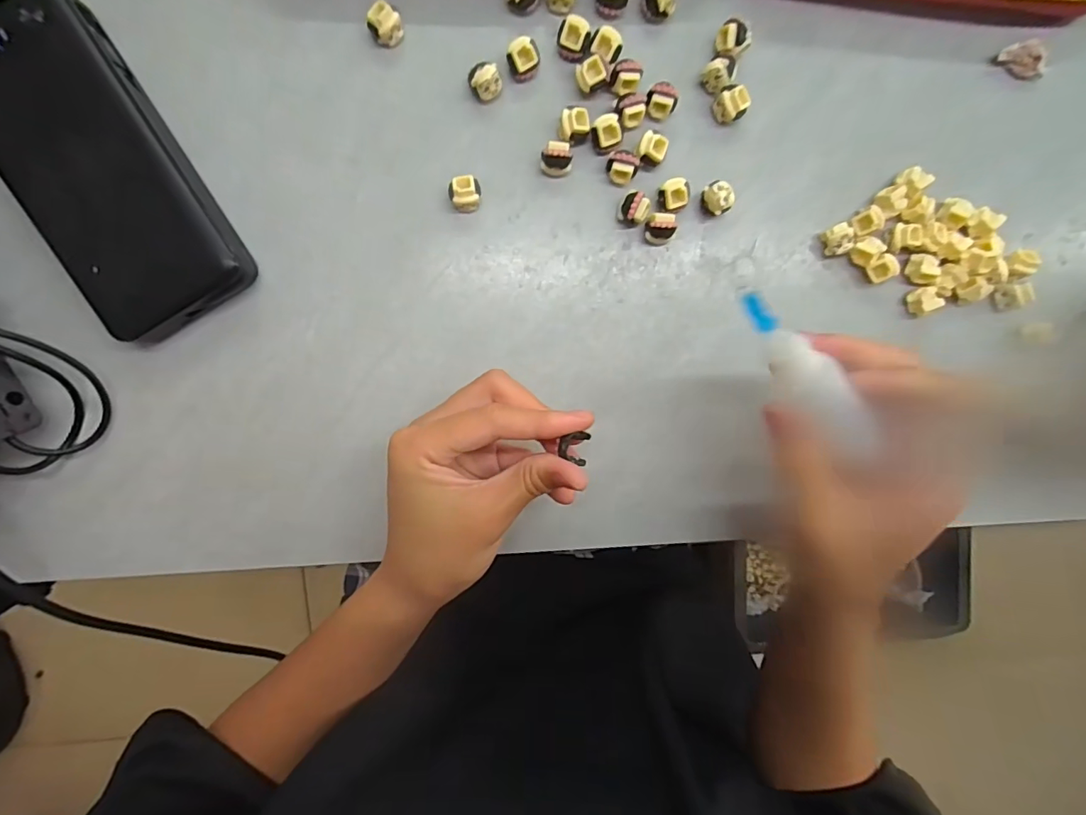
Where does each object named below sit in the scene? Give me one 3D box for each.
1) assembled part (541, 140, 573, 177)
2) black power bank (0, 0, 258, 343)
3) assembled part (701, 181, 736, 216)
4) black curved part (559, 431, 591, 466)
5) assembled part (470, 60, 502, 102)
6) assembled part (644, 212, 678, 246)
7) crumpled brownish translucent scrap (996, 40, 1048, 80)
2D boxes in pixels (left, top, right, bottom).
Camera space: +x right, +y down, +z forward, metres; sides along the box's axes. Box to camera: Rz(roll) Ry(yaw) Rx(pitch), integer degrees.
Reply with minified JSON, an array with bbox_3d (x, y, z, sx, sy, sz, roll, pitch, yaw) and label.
[{"bbox_3d":[0.007,-0.128,0.265,0.016,0.013,0.014,9,94,-3],"label":"assembled part"},{"bbox_3d":[-0.215,-0.113,0.250,0.074,0.028,0.154,-31,95,1],"label":"black power bank"},{"bbox_3d":[0.091,-0.109,0.269,0.016,0.016,0.016,0,94,-2],"label":"assembled part"},{"bbox_3d":[0.013,0.017,0.217,0.013,0.005,0.014,13,94,-3],"label":"black curved part"},{"bbox_3d":[-0.029,-0.165,0.259,0.016,0.013,0.014,-4,95,-2],"label":"assembled part"},{"bbox_3d":[0.063,-0.094,0.270,0.020,0.014,0.014,-1,94,-2],"label":"assembled part"},{"bbox_3d":[0.255,-0.184,0.269,0.027,0.013,0.011,23,93,-4],"label":"crumpled brownish translucent scrap"}]

